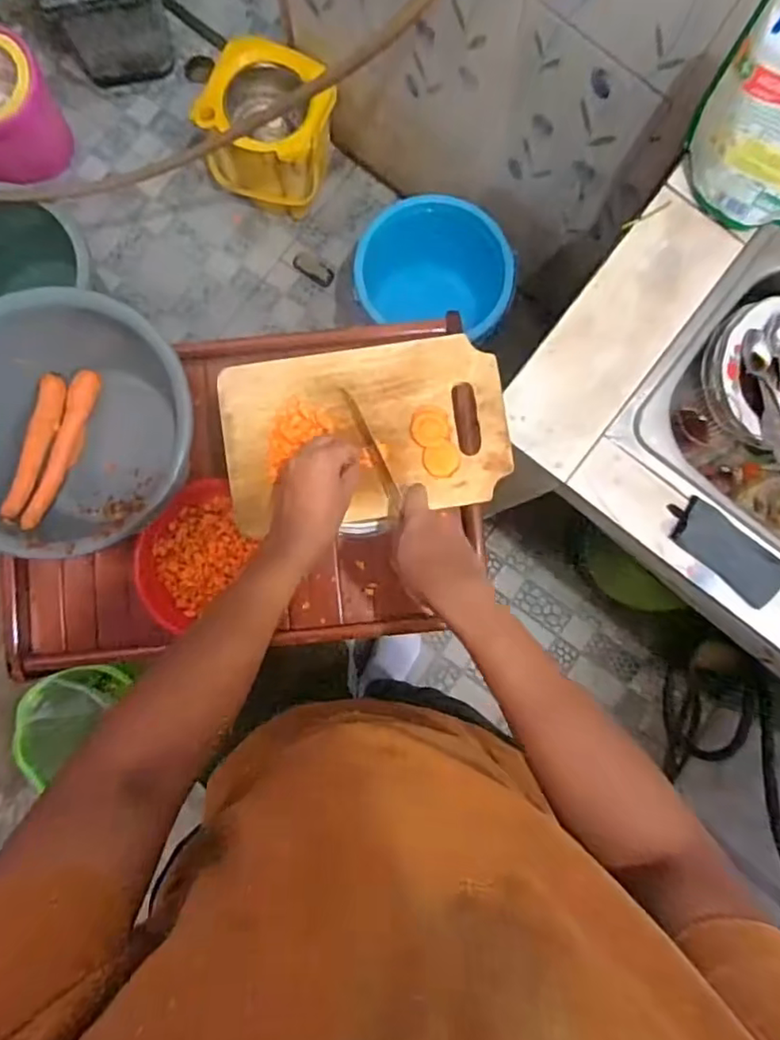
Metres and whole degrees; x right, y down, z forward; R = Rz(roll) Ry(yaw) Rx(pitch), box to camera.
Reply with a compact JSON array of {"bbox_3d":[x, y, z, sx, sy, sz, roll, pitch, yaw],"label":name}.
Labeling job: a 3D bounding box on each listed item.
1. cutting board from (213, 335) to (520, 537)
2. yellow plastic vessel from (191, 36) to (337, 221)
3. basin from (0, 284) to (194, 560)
[{"bbox_3d":[-0.024,-0.093,0.642,0.292,0.021,0.178,-9,87,-2],"label":"cutting board"},{"bbox_3d":[-0.262,-0.834,1.332,0.262,0.283,0.197,20,86,0],"label":"yellow plastic vessel"},{"bbox_3d":[-0.383,-0.103,0.754,0.301,0.161,0.276,0,86,-1],"label":"basin"}]

